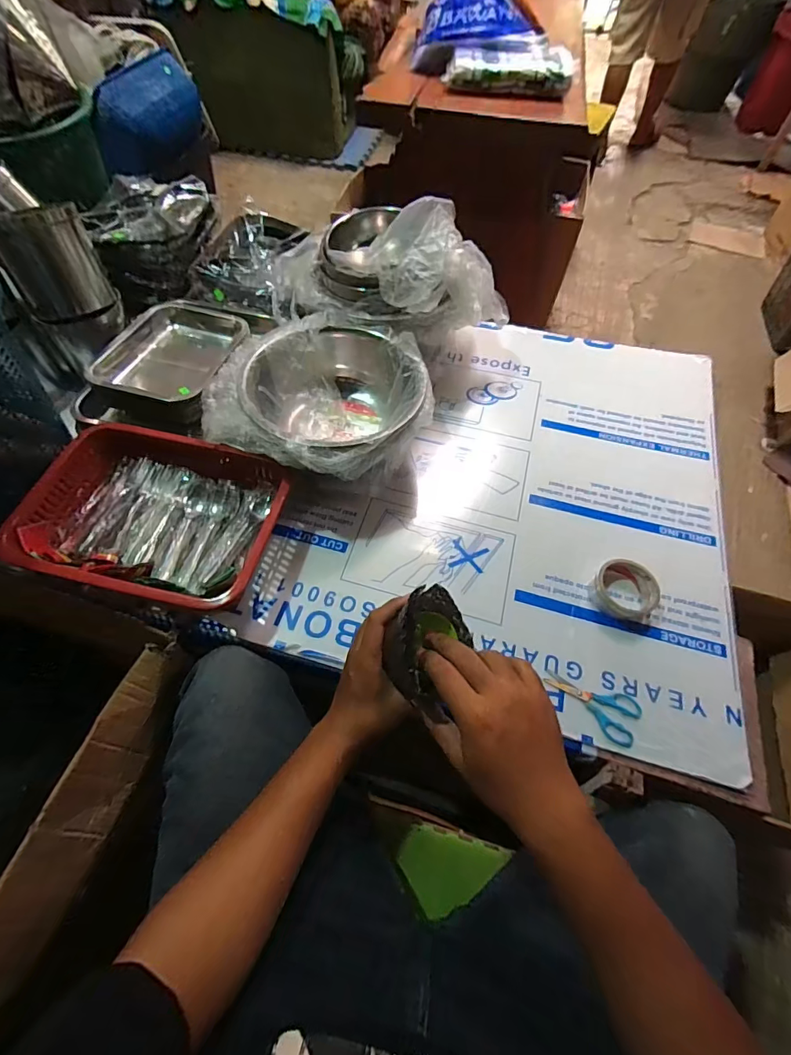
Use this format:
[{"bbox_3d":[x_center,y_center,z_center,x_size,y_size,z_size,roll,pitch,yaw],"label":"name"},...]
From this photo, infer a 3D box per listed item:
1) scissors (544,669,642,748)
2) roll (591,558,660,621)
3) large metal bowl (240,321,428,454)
[{"bbox_3d":[0.260,0.228,0.584,0.121,0.011,0.063,30,65,14],"label":"scissors"},{"bbox_3d":[0.337,0.091,0.651,0.086,0.034,0.080,1,62,-1],"label":"roll"},{"bbox_3d":[-0.095,-0.207,0.714,0.252,0.131,0.274,1,62,-1],"label":"large metal bowl"}]

